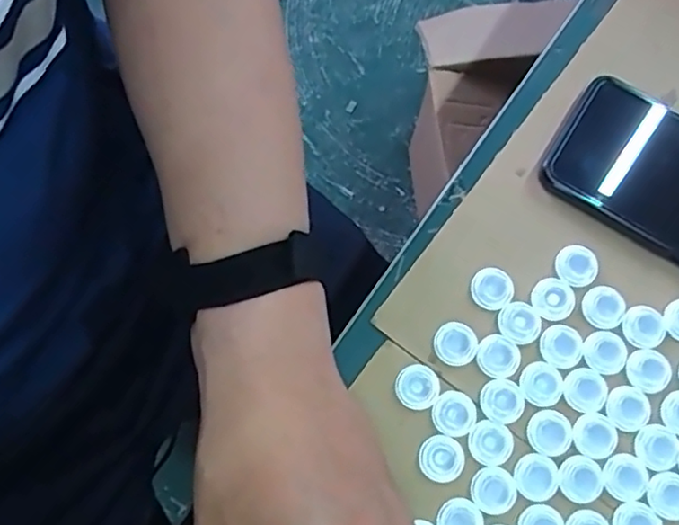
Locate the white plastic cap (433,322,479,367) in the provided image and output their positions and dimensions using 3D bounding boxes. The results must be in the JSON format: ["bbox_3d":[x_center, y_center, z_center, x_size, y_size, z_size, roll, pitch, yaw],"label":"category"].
[{"bbox_3d":[0.062,0.043,0.338,0.023,0.004,0.023,0,76,1],"label":"white plastic cap"}]

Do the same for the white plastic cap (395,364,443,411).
[{"bbox_3d":[0.041,0.066,0.334,0.022,0.004,0.023,0,76,1],"label":"white plastic cap"}]

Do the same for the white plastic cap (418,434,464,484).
[{"bbox_3d":[0.052,0.101,0.325,0.022,0.004,0.022,0,76,1],"label":"white plastic cap"}]

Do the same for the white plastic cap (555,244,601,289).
[{"bbox_3d":[0.130,0.002,0.347,0.023,0.004,0.022,0,76,1],"label":"white plastic cap"}]

